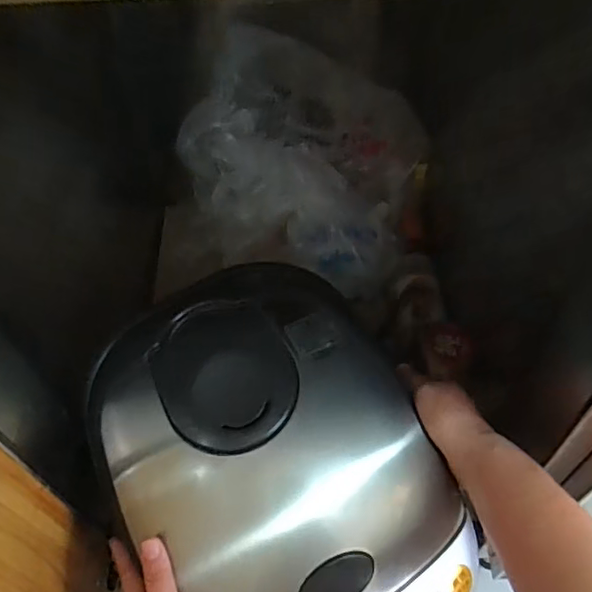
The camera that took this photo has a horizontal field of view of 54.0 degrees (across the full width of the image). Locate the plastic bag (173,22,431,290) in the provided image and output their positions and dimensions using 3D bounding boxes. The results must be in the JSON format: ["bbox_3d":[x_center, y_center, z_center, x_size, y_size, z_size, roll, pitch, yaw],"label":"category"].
[{"bbox_3d":[0.005,-0.164,0.729,0.302,0.266,0.184,9,57,5],"label":"plastic bag"}]

